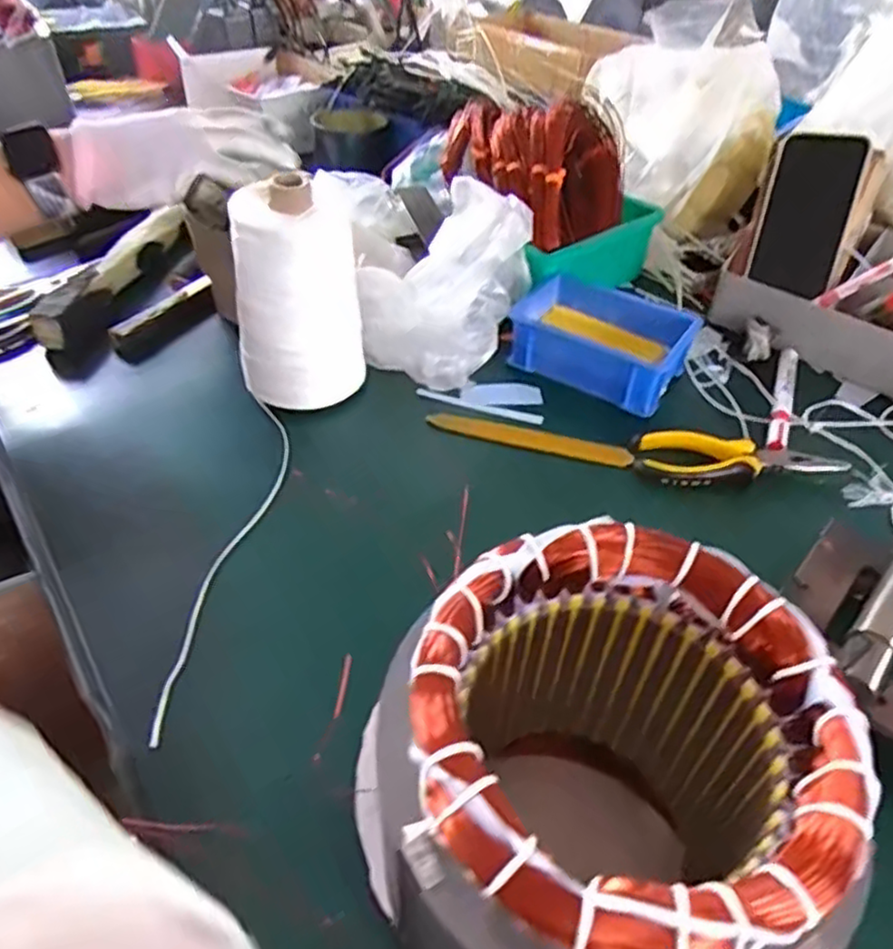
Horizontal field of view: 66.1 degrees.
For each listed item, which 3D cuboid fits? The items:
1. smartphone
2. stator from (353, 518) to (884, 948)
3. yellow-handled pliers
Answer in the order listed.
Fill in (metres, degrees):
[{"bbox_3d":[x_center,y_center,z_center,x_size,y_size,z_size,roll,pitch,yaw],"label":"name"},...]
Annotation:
[{"bbox_3d":[0.330,-0.238,0.630,0.069,0.135,0.009,19,17,32],"label":"smartphone"},{"bbox_3d":[0.057,0.117,0.254,0.130,0.146,0.136,21,48,18],"label":"stator"},{"bbox_3d":[0.225,-0.011,0.534,0.154,0.013,0.049,4,45,1],"label":"yellow-handled pliers"}]

